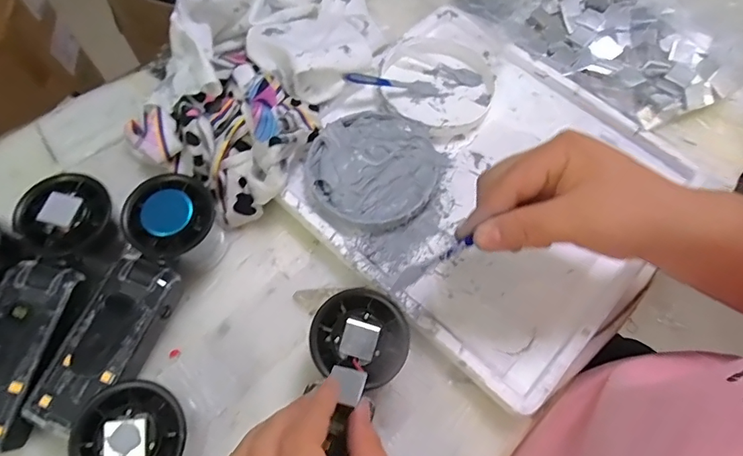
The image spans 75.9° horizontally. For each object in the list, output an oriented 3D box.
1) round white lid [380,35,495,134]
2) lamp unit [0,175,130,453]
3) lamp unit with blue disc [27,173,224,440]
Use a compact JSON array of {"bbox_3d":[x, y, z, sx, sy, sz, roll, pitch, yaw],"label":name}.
[{"bbox_3d":[0.058,-0.126,0.416,0.094,0.018,0.088,0,67,-1],"label":"round white lid"},{"bbox_3d":[-0.212,0.048,0.301,0.057,0.049,0.167,16,65,4],"label":"lamp unit"},{"bbox_3d":[-0.155,0.046,0.311,0.055,0.054,0.168,23,65,8],"label":"lamp unit with blue disc"}]

